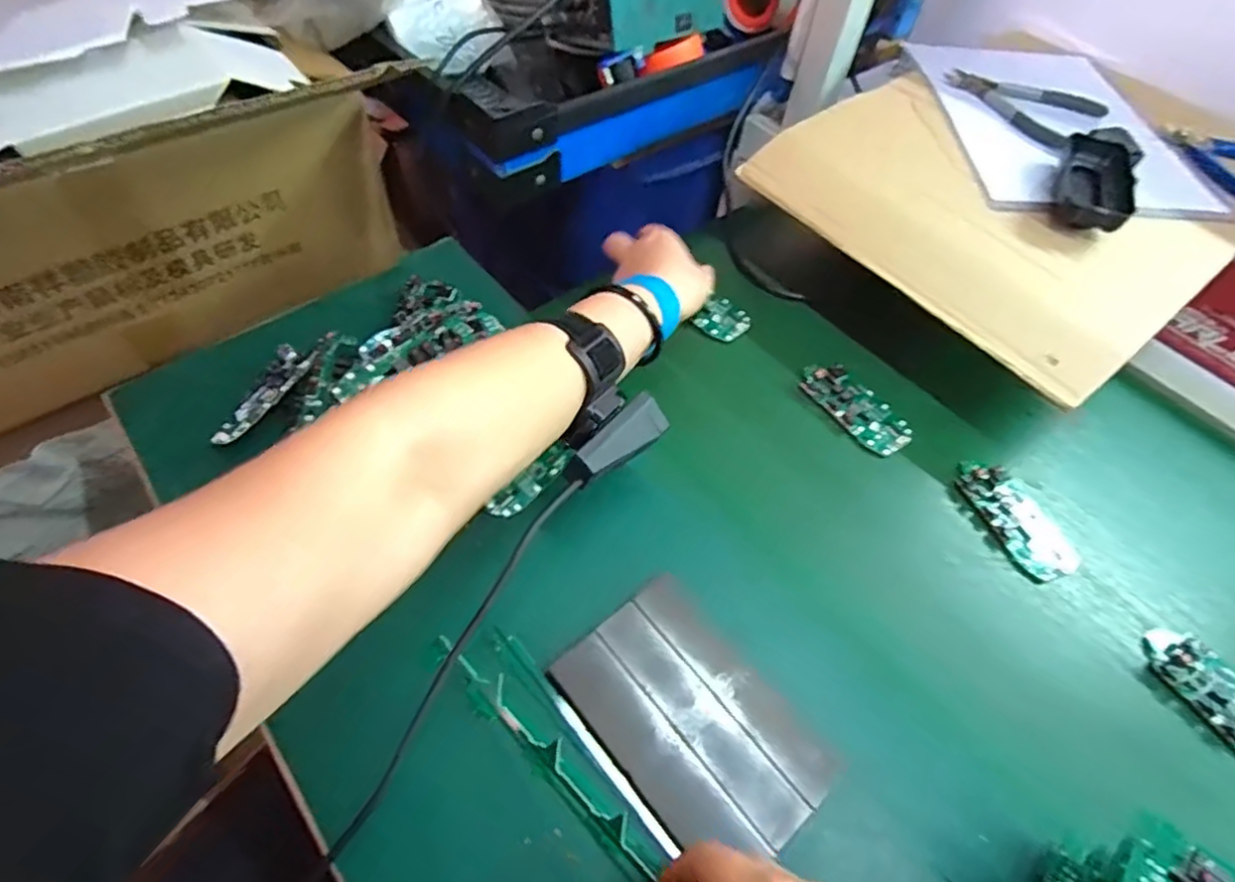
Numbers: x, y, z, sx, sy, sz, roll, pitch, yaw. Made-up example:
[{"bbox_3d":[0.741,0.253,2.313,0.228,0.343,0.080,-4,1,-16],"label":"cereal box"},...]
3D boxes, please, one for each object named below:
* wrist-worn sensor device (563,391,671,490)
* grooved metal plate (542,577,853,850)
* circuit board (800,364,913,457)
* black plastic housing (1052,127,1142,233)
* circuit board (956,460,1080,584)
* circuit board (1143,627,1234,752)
[{"bbox_3d":[0.001,0.000,0.389,0.024,0.018,0.073,38,59,20],"label":"wrist-worn sensor device"},{"bbox_3d":[0.045,0.157,0.362,0.099,0.008,0.146,-34,66,-26],"label":"grooved metal plate"},{"bbox_3d":[0.197,-0.030,0.522,0.046,0.014,0.094,-31,63,-25],"label":"circuit board"},{"bbox_3d":[0.413,-0.226,0.548,0.059,0.034,0.131,29,56,15],"label":"black plastic housing"},{"bbox_3d":[0.296,0.056,0.474,0.048,0.019,0.100,-14,57,-15],"label":"circuit board"},{"bbox_3d":[0.393,0.167,0.409,0.046,0.013,0.102,-26,61,-22],"label":"circuit board"}]

